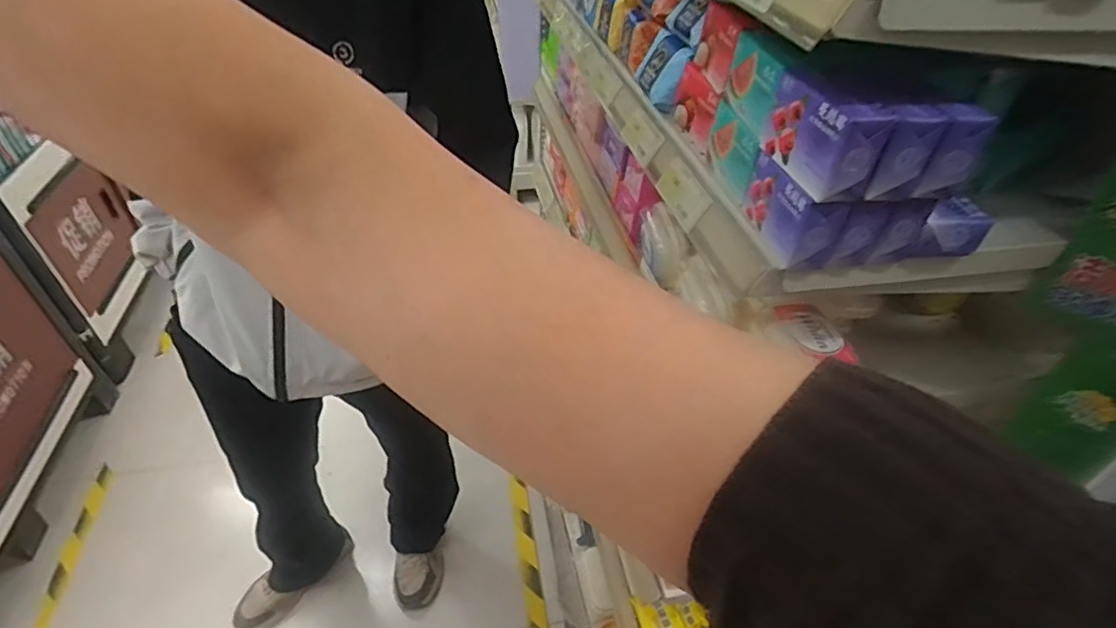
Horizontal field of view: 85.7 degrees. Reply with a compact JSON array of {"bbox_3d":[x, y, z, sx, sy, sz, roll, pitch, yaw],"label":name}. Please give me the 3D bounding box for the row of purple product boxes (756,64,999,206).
[{"bbox_3d":[0.234,-0.135,0.444,0.123,0.065,0.095,-5,43,-6],"label":"row of purple product boxes"}]

